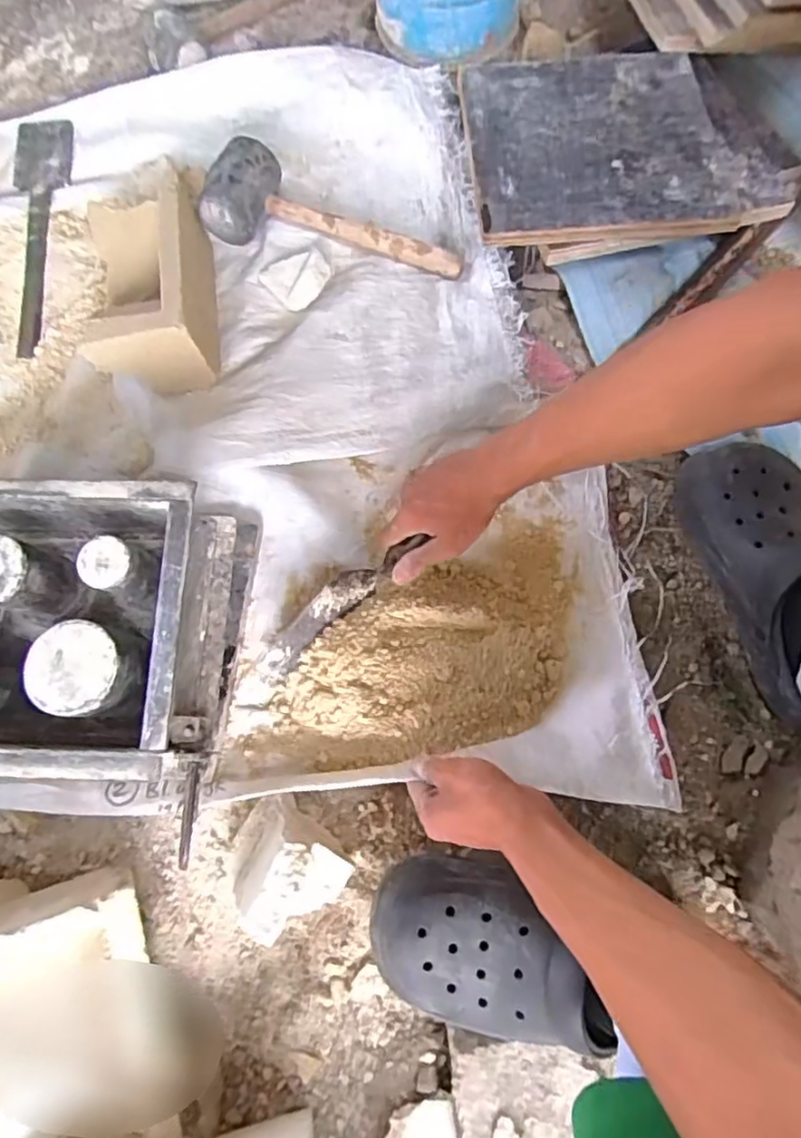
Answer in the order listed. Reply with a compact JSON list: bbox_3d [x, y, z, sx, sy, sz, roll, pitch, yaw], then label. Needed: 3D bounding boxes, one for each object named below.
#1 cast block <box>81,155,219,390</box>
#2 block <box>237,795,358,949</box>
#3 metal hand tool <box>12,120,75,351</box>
[{"bbox_3d":[-0.257,-0.290,0.644,0.106,0.116,0.188,-7,73,0],"label":"cast block"},{"bbox_3d":[-0.099,0.243,0.525,0.082,0.078,0.095,-42,77,-10],"label":"block"},{"bbox_3d":[-0.411,-0.375,0.705,0.064,0.020,0.292,-1,79,1],"label":"metal hand tool"}]

